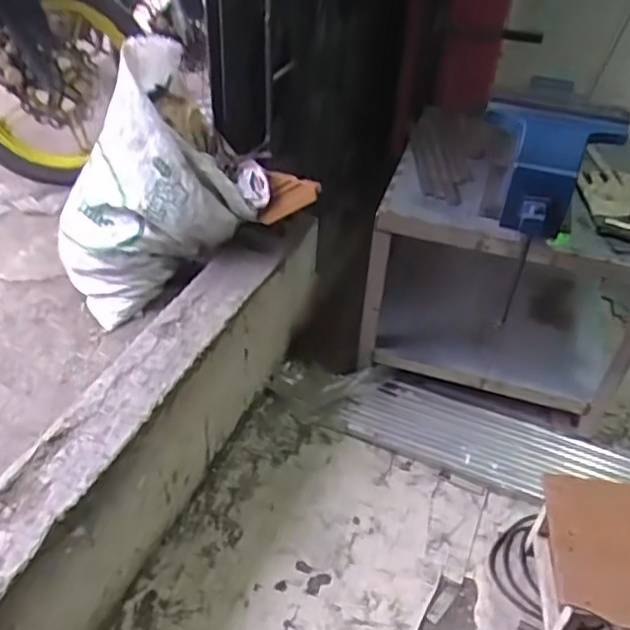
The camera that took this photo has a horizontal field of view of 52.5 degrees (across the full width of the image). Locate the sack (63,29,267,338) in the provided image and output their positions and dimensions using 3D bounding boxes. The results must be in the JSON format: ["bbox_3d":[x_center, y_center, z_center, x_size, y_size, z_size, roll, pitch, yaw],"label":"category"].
[{"bbox_3d":[-0.351,-0.264,1.404,0.428,0.500,0.231,-14,44,-20],"label":"sack"}]

